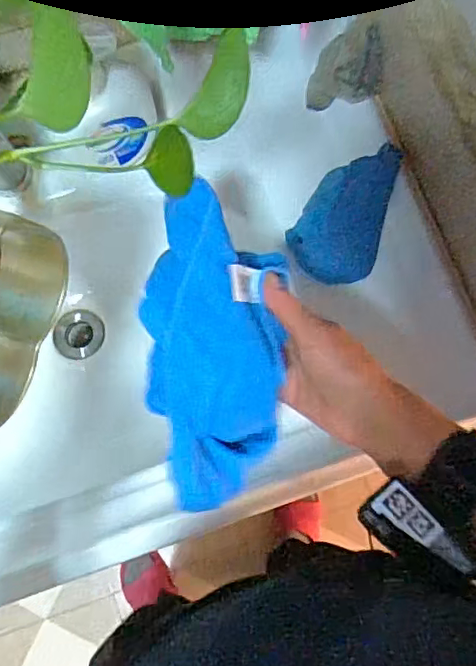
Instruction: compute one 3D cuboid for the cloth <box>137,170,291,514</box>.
[{"bbox_3d":[-0.017,0.017,0.428,0.100,0.062,0.235,-3,97,-2],"label":"cloth"}]

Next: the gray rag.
[{"bbox_3d":[0.110,-0.274,0.587,0.068,0.052,0.064,-2,78,-2],"label":"gray rag"}]

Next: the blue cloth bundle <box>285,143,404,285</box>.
[{"bbox_3d":[0.117,-0.122,0.578,0.089,0.030,0.146,34,79,5],"label":"blue cloth bundle"}]

